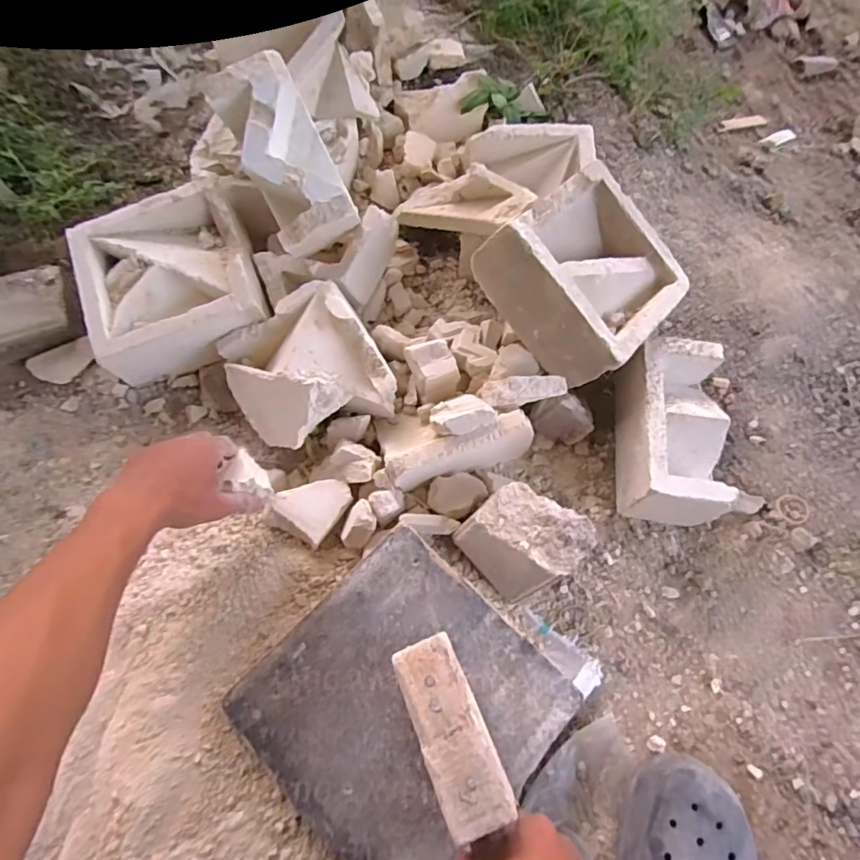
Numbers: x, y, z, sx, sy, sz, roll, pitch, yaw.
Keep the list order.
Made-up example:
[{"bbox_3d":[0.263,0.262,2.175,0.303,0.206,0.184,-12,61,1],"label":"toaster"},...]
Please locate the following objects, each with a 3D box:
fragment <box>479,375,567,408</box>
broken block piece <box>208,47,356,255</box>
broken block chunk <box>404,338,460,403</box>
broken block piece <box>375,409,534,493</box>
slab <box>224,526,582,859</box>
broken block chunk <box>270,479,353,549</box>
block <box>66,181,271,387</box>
[{"bbox_3d":[0.110,-0.046,0.653,0.103,0.025,0.030,-9,68,-5],"label":"fragment"},{"bbox_3d":[-0.166,-0.321,0.675,0.103,0.079,0.204,-26,94,-11],"label":"broken block piece"},{"bbox_3d":[0.004,-0.076,0.700,0.055,0.035,0.072,-21,69,-10],"label":"broken block chunk"},{"bbox_3d":[0.028,-0.001,0.656,0.175,0.049,0.103,-13,68,-7],"label":"broken block piece"},{"bbox_3d":[-0.025,0.257,0.534,0.236,0.025,0.244,41,72,14],"label":"slab"},{"bbox_3d":[-0.131,0.082,0.630,0.066,0.028,0.076,29,69,10],"label":"broken block chunk"},{"bbox_3d":[-0.329,-0.180,0.731,0.204,0.115,0.201,-17,69,-9],"label":"block"}]

